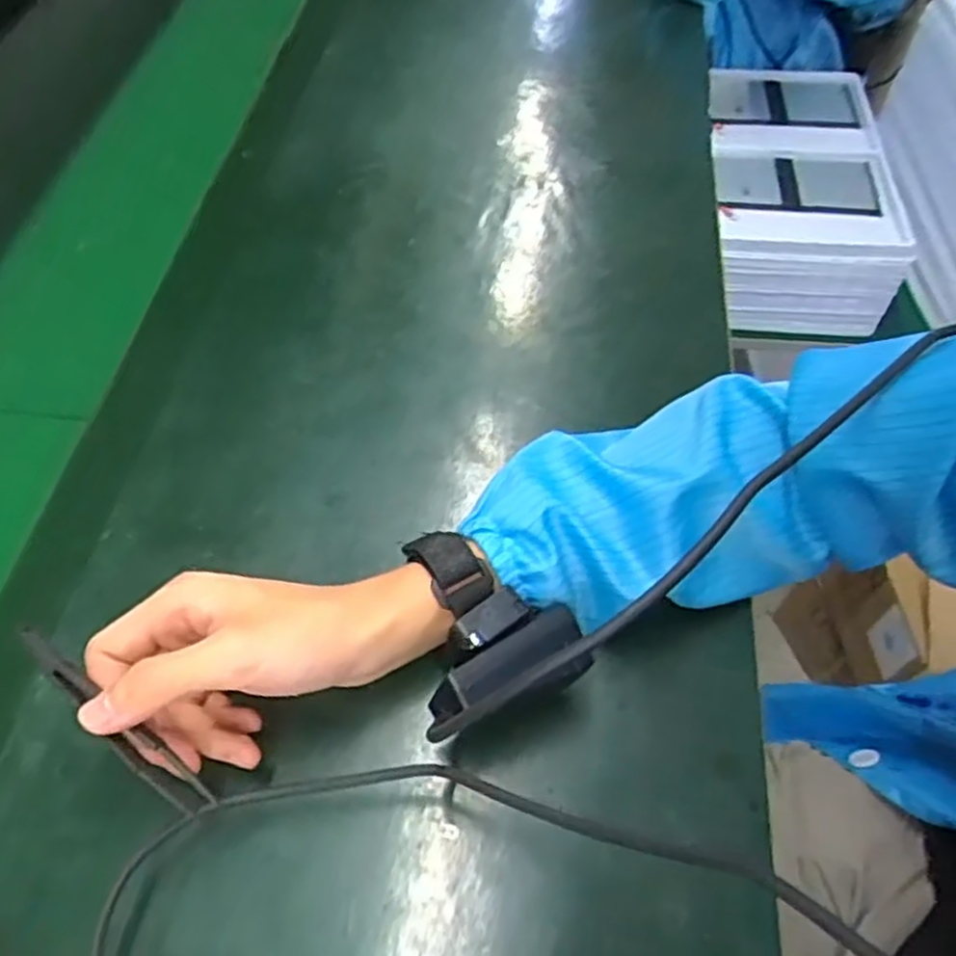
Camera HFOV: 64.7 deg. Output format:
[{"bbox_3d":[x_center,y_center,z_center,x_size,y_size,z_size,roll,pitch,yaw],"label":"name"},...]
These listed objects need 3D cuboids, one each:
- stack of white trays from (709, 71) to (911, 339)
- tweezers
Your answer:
[{"bbox_3d":[0.339,-0.319,0.847,0.188,0.101,0.319,4,56,4],"label":"stack of white trays"},{"bbox_3d":[-0.145,0.095,0.298,0.103,0.005,0.013,40,62,9],"label":"tweezers"}]

